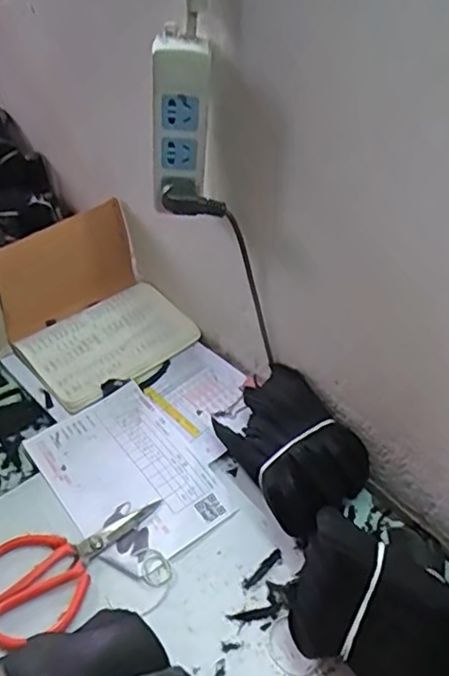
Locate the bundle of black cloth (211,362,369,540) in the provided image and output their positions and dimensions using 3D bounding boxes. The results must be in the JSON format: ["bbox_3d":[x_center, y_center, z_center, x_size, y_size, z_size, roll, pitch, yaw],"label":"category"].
[{"bbox_3d":[0.067,0.121,0.650,0.123,0.077,0.170,-27,51,-25],"label":"bundle of black cloth"}]

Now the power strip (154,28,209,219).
[{"bbox_3d":[-0.041,-0.202,0.575,0.052,0.149,0.026,-4,45,-5],"label":"power strip"}]

